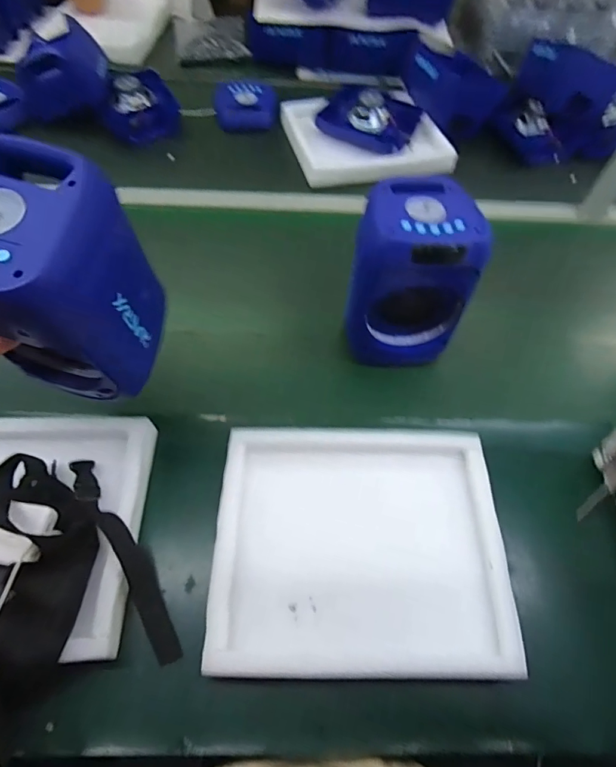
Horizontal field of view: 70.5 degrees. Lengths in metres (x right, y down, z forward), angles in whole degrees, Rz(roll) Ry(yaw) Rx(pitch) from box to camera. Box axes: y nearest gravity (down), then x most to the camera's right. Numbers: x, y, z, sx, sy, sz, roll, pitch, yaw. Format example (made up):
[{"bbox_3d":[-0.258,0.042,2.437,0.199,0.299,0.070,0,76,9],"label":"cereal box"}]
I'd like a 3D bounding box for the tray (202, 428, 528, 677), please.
[{"bbox_3d":[0.065,0.188,0.552,0.345,0.037,0.298,1,59,-2],"label":"tray"}]

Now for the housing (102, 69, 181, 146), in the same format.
[{"bbox_3d":[-0.425,-0.694,1.087,0.193,0.089,0.167,-17,61,-12],"label":"housing"}]

